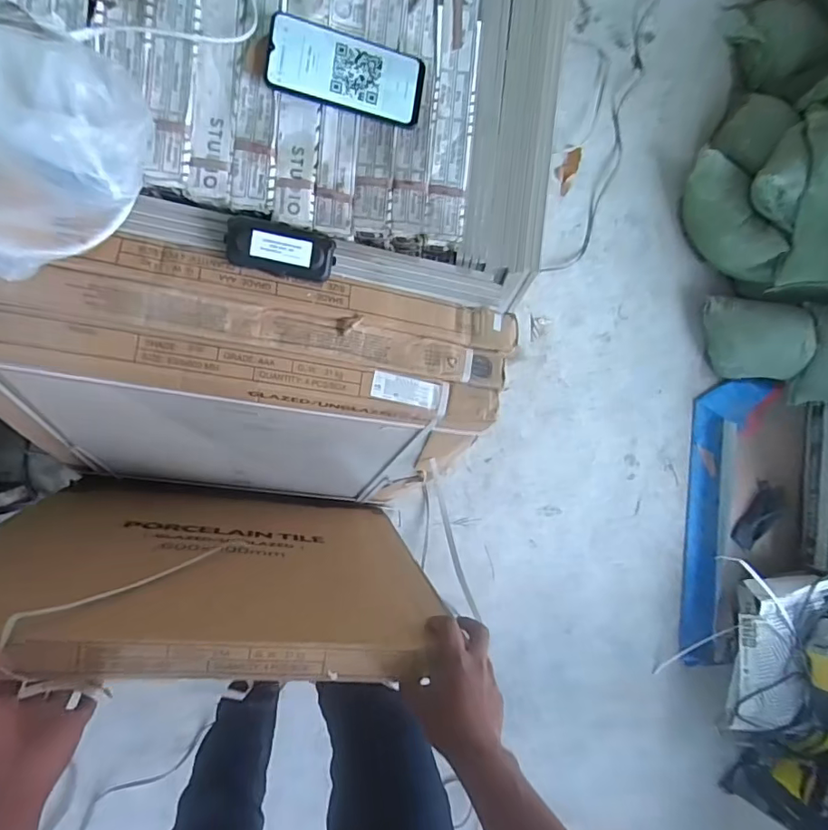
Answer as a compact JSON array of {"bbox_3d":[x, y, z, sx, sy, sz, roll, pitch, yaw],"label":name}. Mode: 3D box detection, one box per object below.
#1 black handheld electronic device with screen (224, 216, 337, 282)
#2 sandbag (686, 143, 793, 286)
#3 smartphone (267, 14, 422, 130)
[{"bbox_3d":[-0.135,-0.168,0.519,0.105,0.029,0.048,6,90,-15],"label":"black handheld electronic device with screen"},{"bbox_3d":[0.756,-0.470,1.228,0.105,0.144,0.338,-23,98,-13],"label":"sandbag"},{"bbox_3d":[-0.068,-0.355,0.527,0.156,0.012,0.070,7,95,-15],"label":"smartphone"}]

